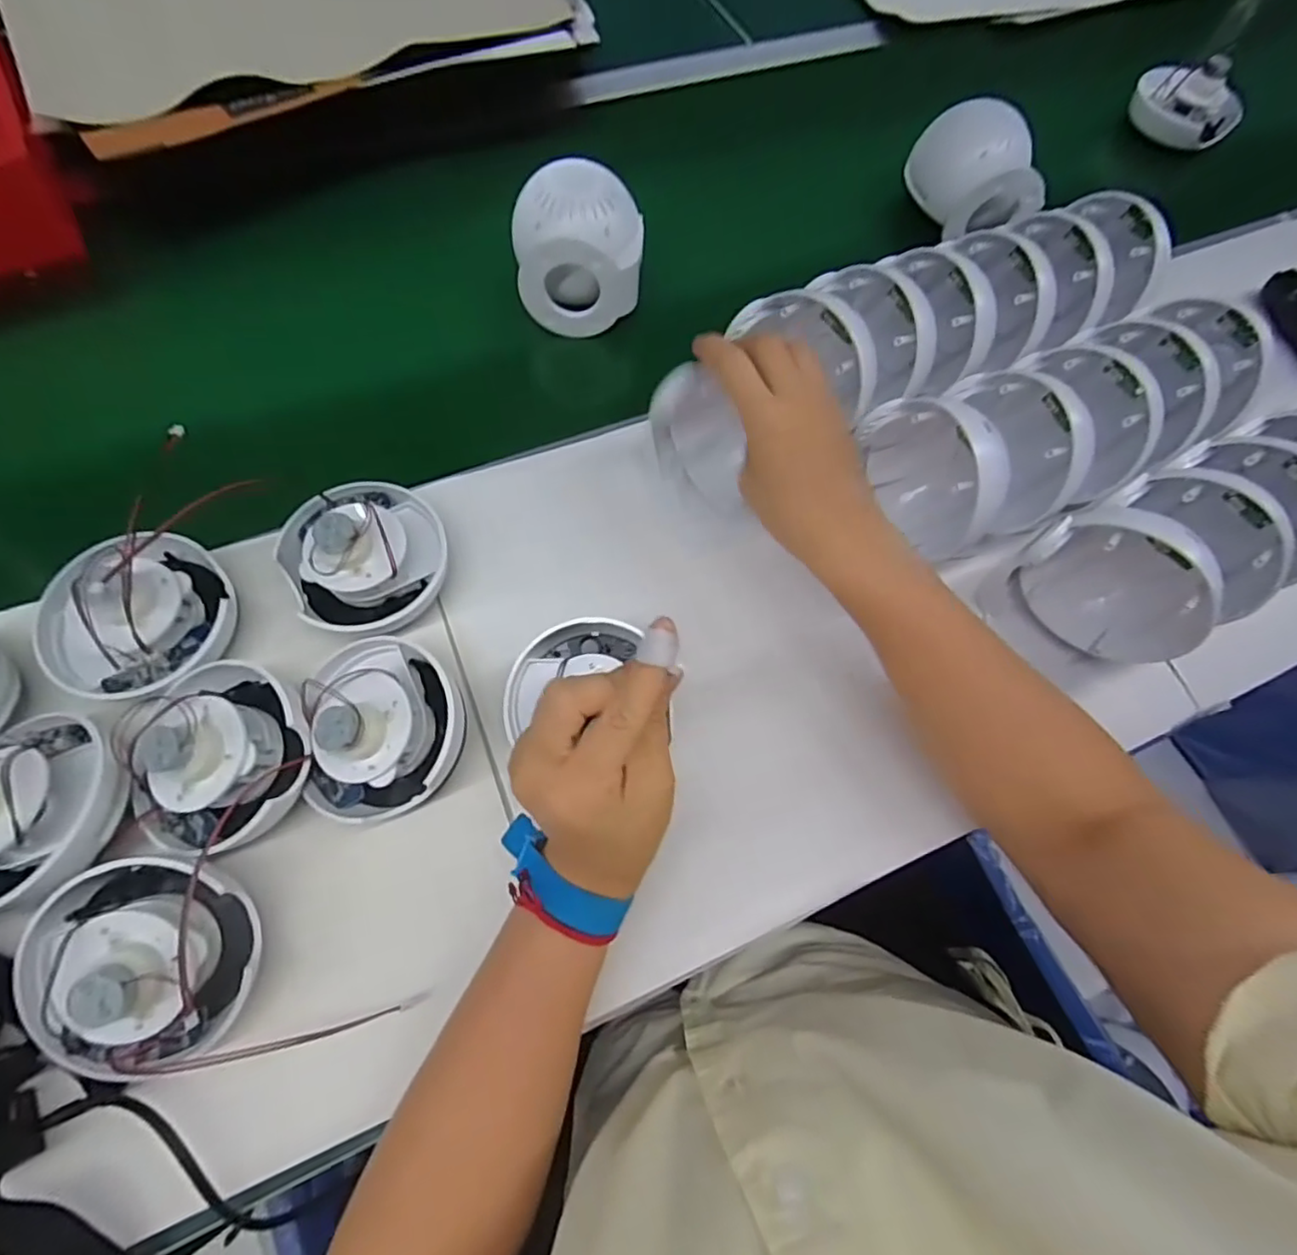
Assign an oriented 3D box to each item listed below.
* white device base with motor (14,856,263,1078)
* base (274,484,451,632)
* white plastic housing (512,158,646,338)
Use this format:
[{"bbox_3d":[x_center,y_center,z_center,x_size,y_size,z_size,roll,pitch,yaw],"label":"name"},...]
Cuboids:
[{"bbox_3d":[-0.264,0.173,0.325,0.102,0.071,0.101,-10,68,-7],"label":"white device base with motor"},{"bbox_3d":[-0.188,-0.052,0.413,0.101,0.055,0.097,1,67,-2],"label":"base"},{"bbox_3d":[-0.058,-0.317,0.530,0.108,0.082,0.097,1,67,-2],"label":"white plastic housing"}]

